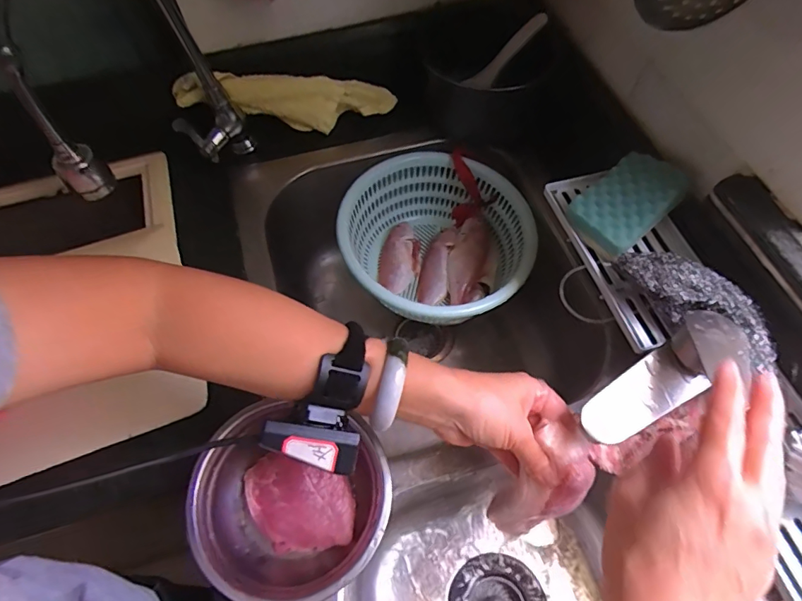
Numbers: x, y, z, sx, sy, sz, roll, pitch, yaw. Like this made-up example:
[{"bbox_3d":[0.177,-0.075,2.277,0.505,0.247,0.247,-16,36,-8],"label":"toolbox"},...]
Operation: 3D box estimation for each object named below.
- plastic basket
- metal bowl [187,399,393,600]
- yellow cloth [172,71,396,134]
[{"bbox_3d":[0.051,-0.077,0.652,0.240,0.116,0.244,0,62,0],"label":"plastic basket"},{"bbox_3d":[-0.096,0.177,0.417,0.165,0.055,0.148,18,63,10],"label":"metal bowl"},{"bbox_3d":[-0.146,-0.264,0.629,0.277,0.070,0.016,-2,36,-19],"label":"yellow cloth"}]

